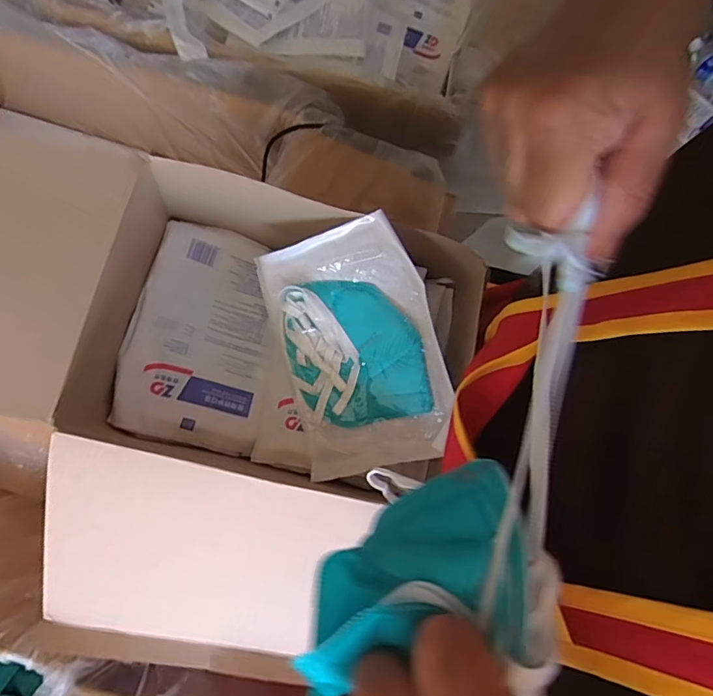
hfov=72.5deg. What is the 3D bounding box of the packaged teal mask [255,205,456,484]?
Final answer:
[{"bbox_3d":[-0.002,0.001,0.381,0.122,0.009,0.186,-16,91,19],"label":"packaged teal mask"}]

